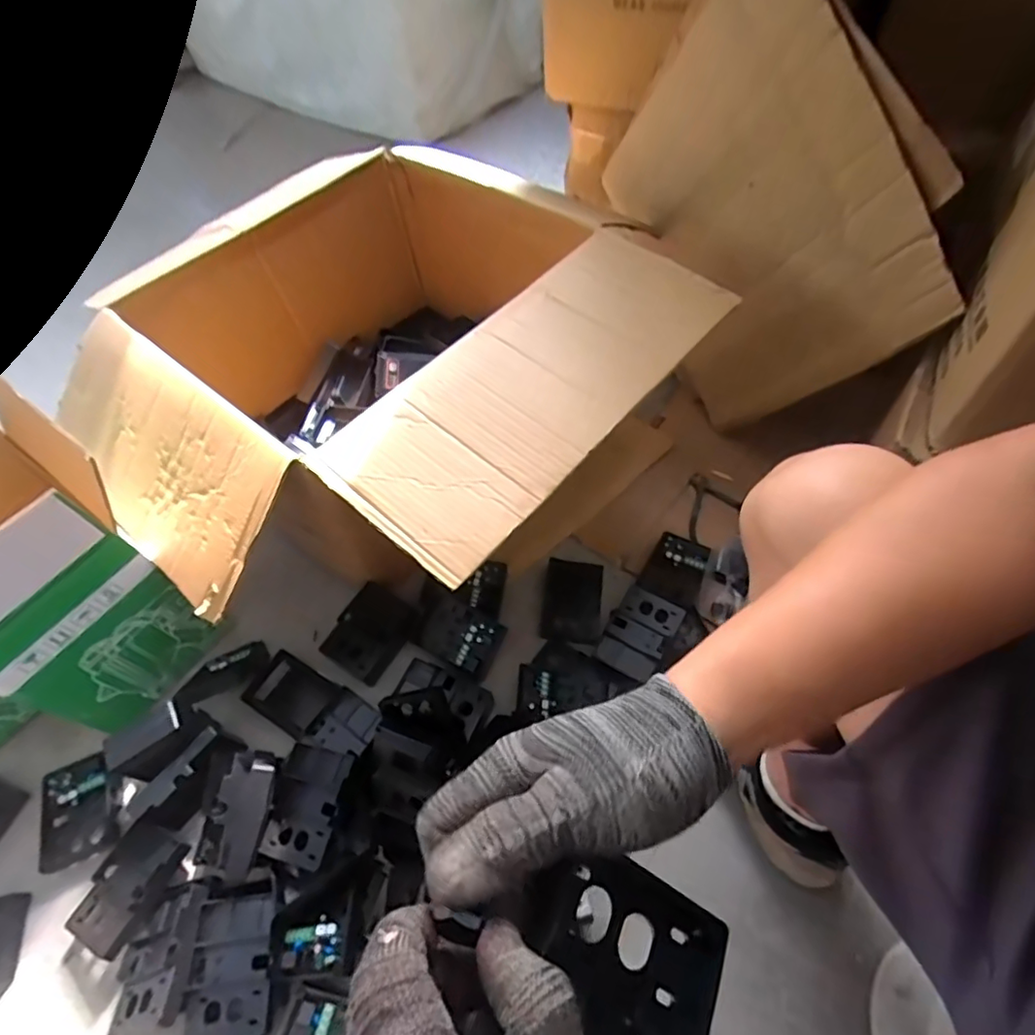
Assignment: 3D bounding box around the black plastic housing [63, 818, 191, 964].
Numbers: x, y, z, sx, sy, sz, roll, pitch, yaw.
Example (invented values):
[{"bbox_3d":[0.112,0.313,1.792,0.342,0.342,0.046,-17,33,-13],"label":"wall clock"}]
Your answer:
[{"bbox_3d":[-0.472,0.443,0.675,0.104,0.026,0.125,17,61,28],"label":"black plastic housing"}]

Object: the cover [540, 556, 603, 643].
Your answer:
[{"bbox_3d":[0.087,0.129,0.875,0.088,0.019,0.131,5,57,8],"label":"cover"}]

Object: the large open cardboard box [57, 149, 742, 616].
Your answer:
[{"bbox_3d":[-0.190,-0.177,0.823,0.696,0.269,0.734,35,66,25],"label":"large open cardboard box"}]

